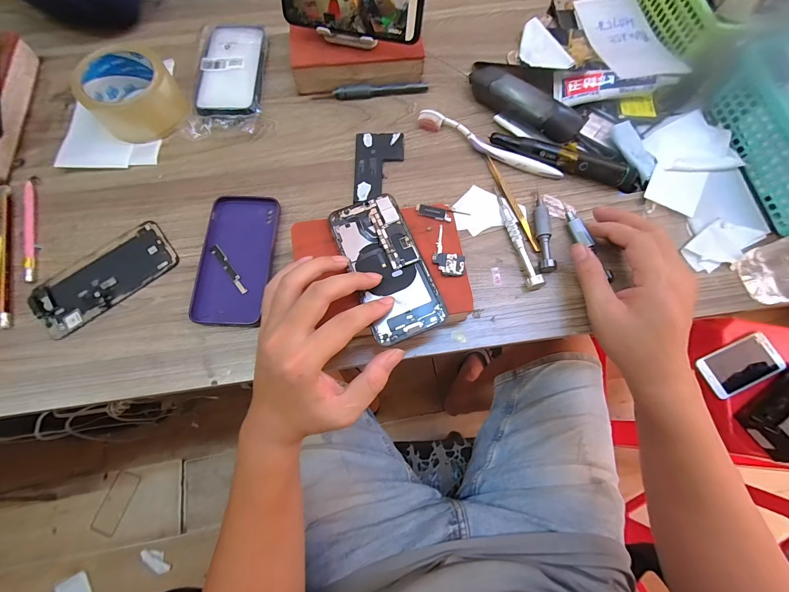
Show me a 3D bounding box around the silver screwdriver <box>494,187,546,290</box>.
[{"bbox_3d":[0.129,-0.065,0.356,0.016,0.017,0.121,-15,74,-5],"label":"silver screwdriver"}]

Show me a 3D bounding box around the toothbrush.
[{"bbox_3d":[0.110,-0.176,0.392,0.180,0.013,0.022,29,75,8],"label":"toothbrush"}]

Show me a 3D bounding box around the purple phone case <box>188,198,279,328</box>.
[{"bbox_3d":[-0.167,-0.041,0.353,0.071,0.010,0.145,3,73,0],"label":"purple phone case"}]

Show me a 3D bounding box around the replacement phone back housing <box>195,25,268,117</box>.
[{"bbox_3d":[-0.211,-0.293,0.428,0.082,0.014,0.153,-2,73,-1],"label":"replacement phone back housing"}]

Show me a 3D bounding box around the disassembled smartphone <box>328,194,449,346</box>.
[{"bbox_3d":[-0.008,-0.030,0.309,0.068,0.013,0.141,-24,76,-8],"label":"disassembled smartphone"}]

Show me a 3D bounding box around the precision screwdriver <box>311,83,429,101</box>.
[{"bbox_3d":[-0.030,-0.262,0.422,0.144,0.013,0.013,-5,73,-2],"label":"precision screwdriver"}]

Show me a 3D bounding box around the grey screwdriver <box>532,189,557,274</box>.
[{"bbox_3d":[0.160,-0.072,0.358,0.014,0.015,0.095,1,73,0],"label":"grey screwdriver"}]

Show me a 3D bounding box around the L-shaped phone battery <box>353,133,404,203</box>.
[{"bbox_3d":[-0.018,-0.153,0.391,0.057,0.007,0.092,0,73,-1],"label":"L-shaped phone battery"}]

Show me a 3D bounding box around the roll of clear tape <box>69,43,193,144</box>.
[{"bbox_3d":[-0.306,-0.238,0.389,0.093,0.052,0.090,-1,71,3],"label":"roll of clear tape"}]

